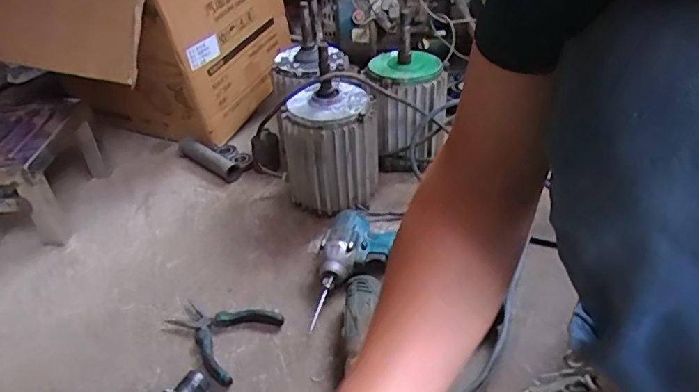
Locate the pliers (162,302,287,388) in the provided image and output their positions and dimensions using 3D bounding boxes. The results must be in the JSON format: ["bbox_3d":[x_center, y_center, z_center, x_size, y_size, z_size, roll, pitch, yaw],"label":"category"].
[{"bbox_3d":[-0.173,0.172,0.674,0.134,0.018,0.113,17,43,27],"label":"pliers"}]

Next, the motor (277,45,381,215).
[{"bbox_3d":[-0.037,-0.099,0.834,0.152,0.247,0.156,-10,38,-6],"label":"motor"}]

